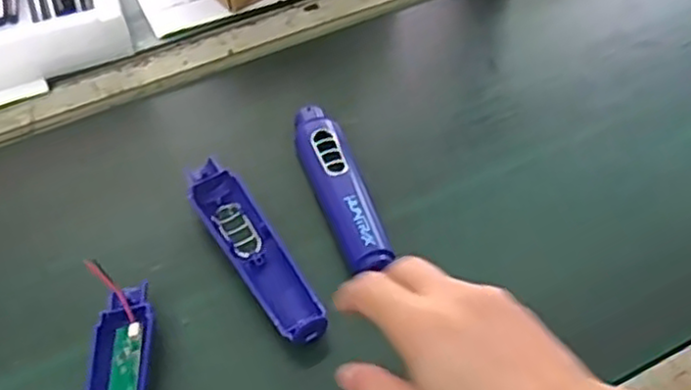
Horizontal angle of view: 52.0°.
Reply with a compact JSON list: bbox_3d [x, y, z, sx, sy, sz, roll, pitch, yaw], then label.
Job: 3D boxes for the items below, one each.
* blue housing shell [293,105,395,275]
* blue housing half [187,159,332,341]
[{"bbox_3d":[-0.007,-0.011,0.532,0.036,0.021,0.170,-15,48,-10],"label":"blue housing shell"},{"bbox_3d":[-0.065,0.038,0.498,0.039,0.020,0.165,-26,53,-19],"label":"blue housing half"}]

